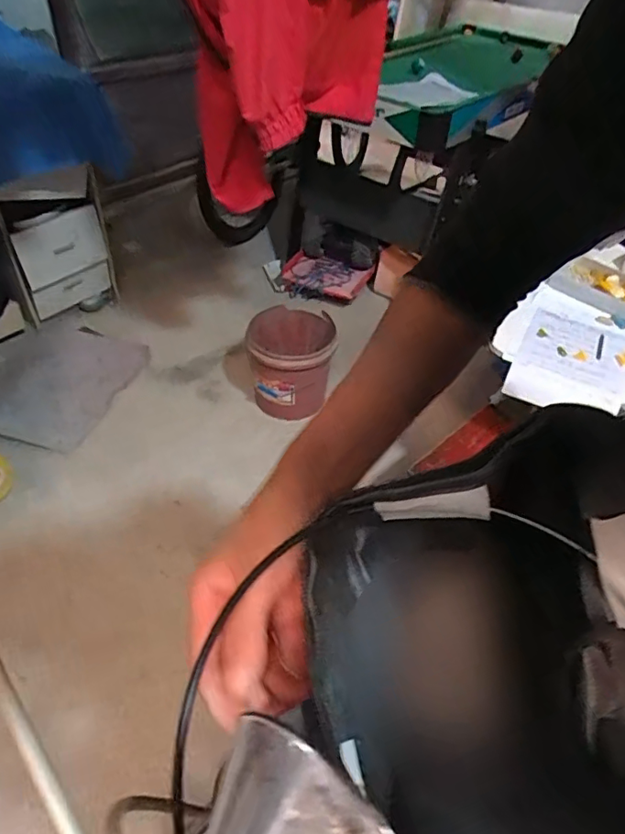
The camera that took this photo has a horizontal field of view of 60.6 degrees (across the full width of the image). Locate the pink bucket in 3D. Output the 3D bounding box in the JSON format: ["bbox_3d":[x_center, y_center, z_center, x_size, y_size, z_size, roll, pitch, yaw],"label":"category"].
[{"bbox_3d":[-0.067,-0.189,1.682,0.274,0.245,0.305,1,46,-4],"label":"pink bucket"}]

